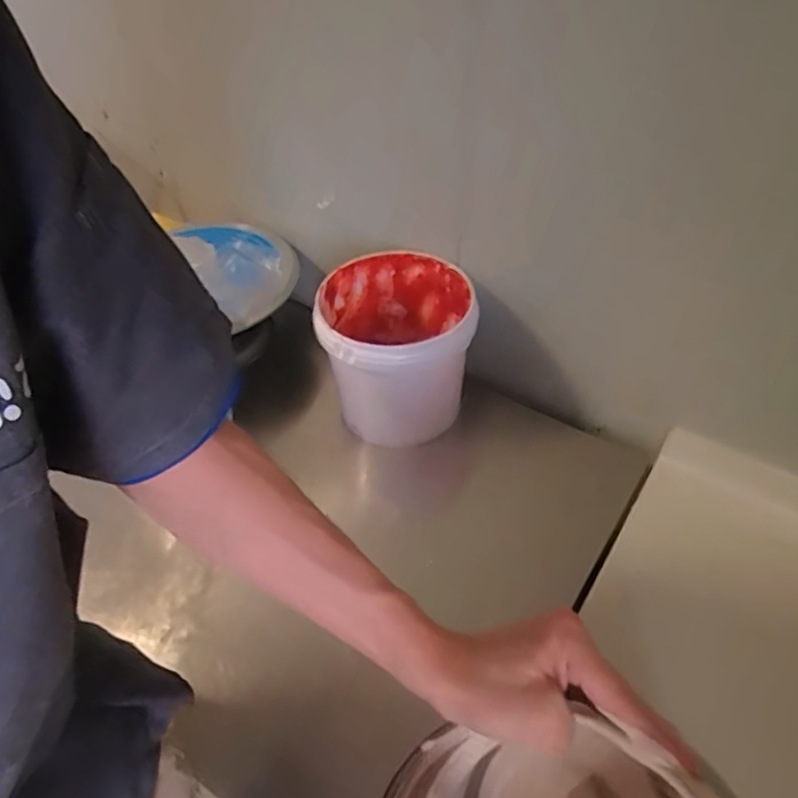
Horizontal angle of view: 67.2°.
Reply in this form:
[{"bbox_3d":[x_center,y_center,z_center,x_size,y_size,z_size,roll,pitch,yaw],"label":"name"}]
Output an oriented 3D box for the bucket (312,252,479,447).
[{"bbox_3d":[-0.002,-0.063,0.817,0.187,0.186,0.192,-1,47,2],"label":"bucket"}]

